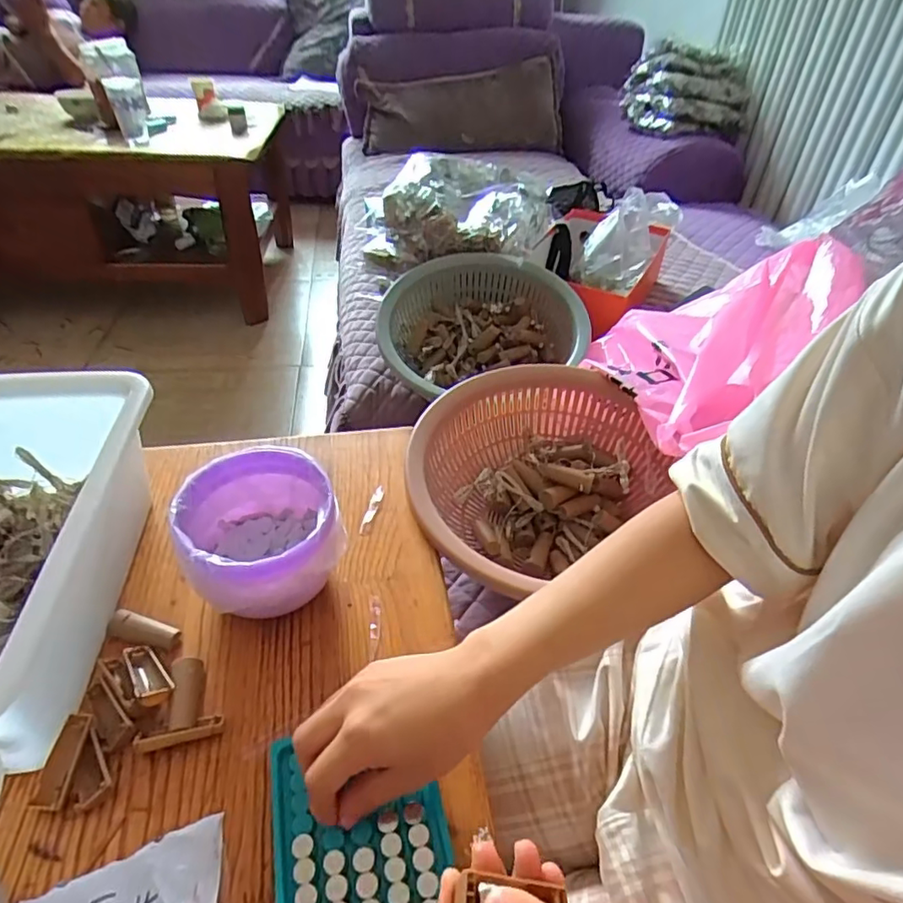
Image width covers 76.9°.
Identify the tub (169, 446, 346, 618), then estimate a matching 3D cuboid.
[{"bbox_3d":[-0.139,0.070,0.424,0.103,0.097,0.103,2,40,-1],"label":"tub"}]

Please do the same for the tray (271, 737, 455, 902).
[{"bbox_3d":[-0.049,0.222,0.315,0.094,0.018,0.125,-8,41,-13],"label":"tray"}]

